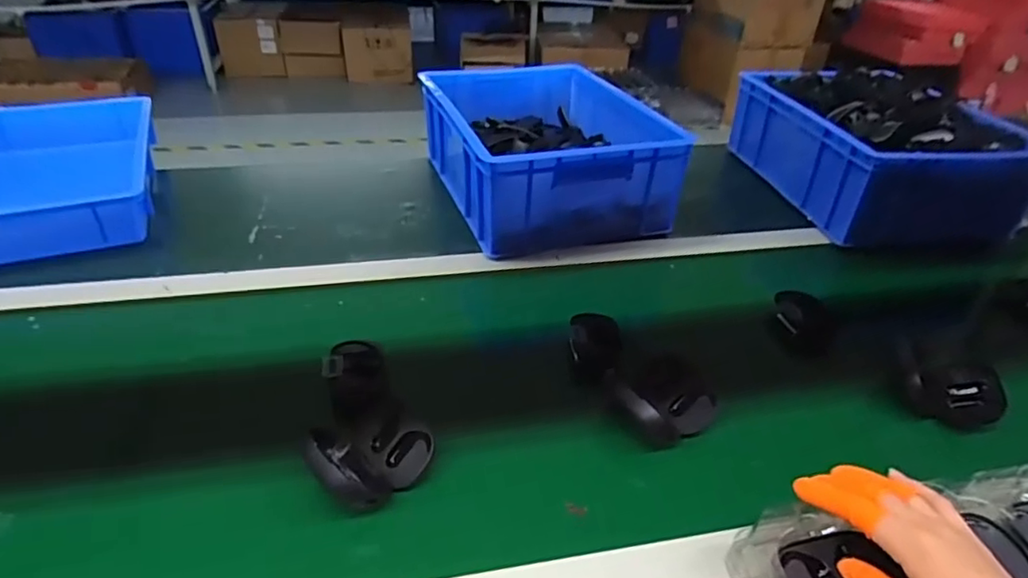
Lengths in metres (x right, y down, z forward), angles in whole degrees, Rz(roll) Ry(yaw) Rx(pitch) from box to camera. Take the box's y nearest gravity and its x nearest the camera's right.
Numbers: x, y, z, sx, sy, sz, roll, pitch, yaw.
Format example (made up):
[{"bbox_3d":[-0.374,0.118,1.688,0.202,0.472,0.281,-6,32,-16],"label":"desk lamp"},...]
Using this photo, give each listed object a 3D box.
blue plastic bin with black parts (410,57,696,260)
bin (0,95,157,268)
[{"bbox_3d":[0.041,-0.224,0.947,0.300,0.136,0.387,-10,37,-17],"label":"blue plastic bin with black parts"},{"bbox_3d":[-0.693,-0.170,0.879,0.290,0.075,0.436,-13,38,-21],"label":"bin"}]

